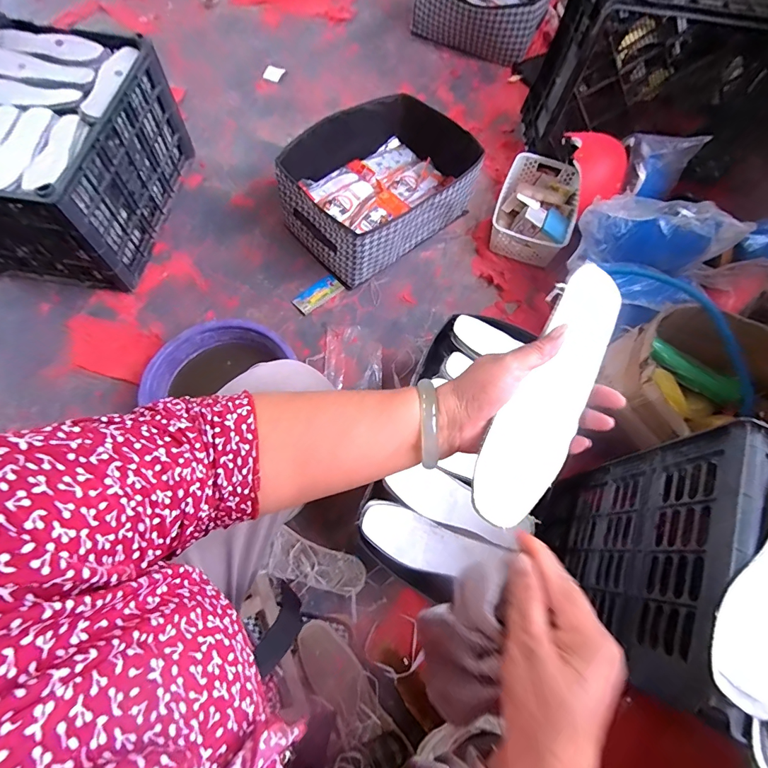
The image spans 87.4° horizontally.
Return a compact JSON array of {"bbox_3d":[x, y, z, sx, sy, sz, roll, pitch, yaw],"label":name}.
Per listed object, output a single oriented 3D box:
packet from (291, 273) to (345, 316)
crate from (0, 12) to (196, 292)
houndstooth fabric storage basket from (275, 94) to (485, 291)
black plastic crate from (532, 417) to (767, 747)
[{"bbox_3d":[-0.159,-0.217,0.973,0.121,0.011,0.058,-38,74,-16],"label":"packet"},{"bbox_3d":[-0.721,-0.514,0.914,0.374,0.269,0.483,11,68,2],"label":"crate"},{"bbox_3d":[-0.009,-0.480,0.995,0.437,0.187,0.314,-40,76,-18],"label":"houndstooth fabric storage basket"},{"bbox_3d":[0.433,0.274,0.507,0.322,0.374,0.267,25,68,6],"label":"black plastic crate"}]

